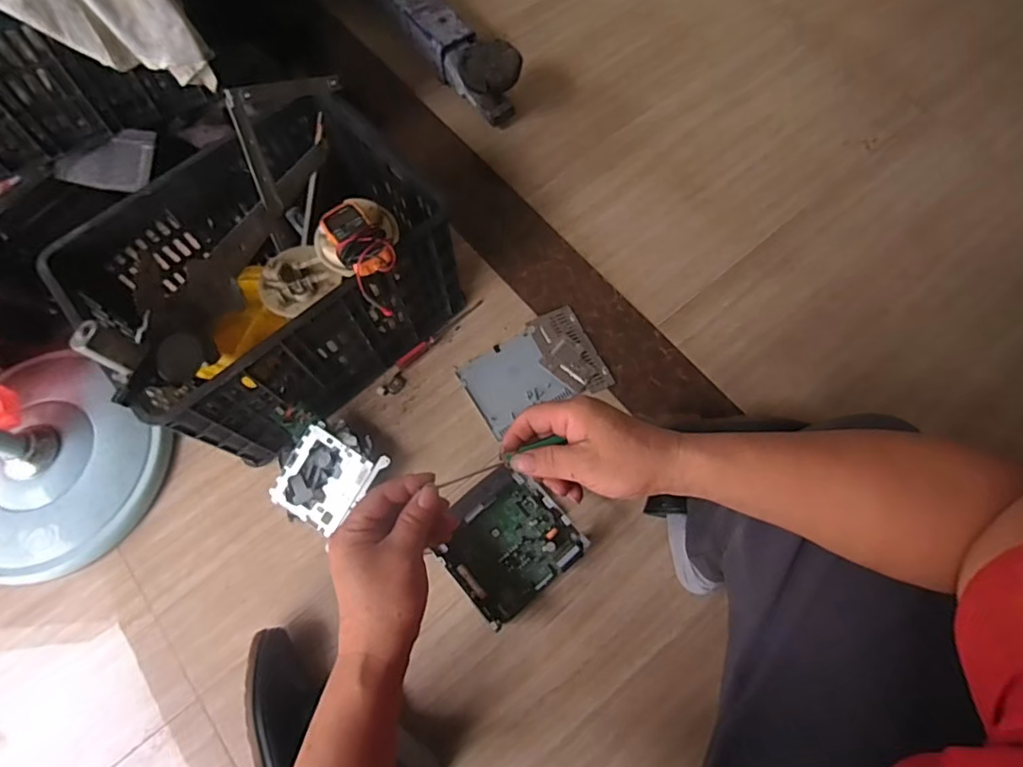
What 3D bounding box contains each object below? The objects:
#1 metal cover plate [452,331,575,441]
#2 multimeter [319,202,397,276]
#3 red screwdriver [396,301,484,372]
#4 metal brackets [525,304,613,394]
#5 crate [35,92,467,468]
[{"bbox_3d":[0.000,-0.005,0.995,0.152,0.013,0.144,-30,72,-9],"label":"metal cover plate"},{"bbox_3d":[-0.215,-0.202,0.757,0.065,0.035,0.132,-36,60,-10],"label":"multimeter"},{"bbox_3d":[-0.131,-0.095,1.022,0.198,0.016,0.015,-41,75,-12],"label":"red screwdriver"},{"bbox_3d":[0.105,-0.059,1.011,0.100,0.021,0.176,-24,71,-7],"label":"metal brackets"},{"bbox_3d":[-0.382,-0.186,0.901,0.411,0.328,0.521,40,76,15],"label":"crate"}]

